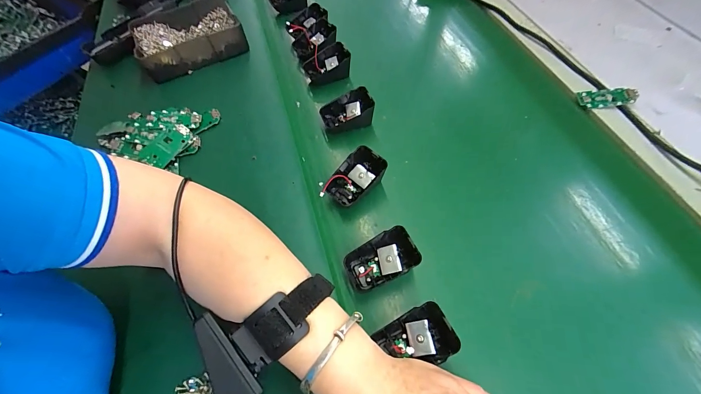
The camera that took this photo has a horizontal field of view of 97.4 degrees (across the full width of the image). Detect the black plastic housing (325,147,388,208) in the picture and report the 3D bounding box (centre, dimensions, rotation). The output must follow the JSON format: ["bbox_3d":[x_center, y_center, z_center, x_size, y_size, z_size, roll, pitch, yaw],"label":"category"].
[{"bbox_3d":[0.008,-0.018,0.355,0.051,0.036,0.067,34,68,21],"label":"black plastic housing"}]

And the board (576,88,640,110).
[{"bbox_3d":[0.359,-0.138,0.430,0.069,0.008,0.031,-3,58,14],"label":"board"}]

